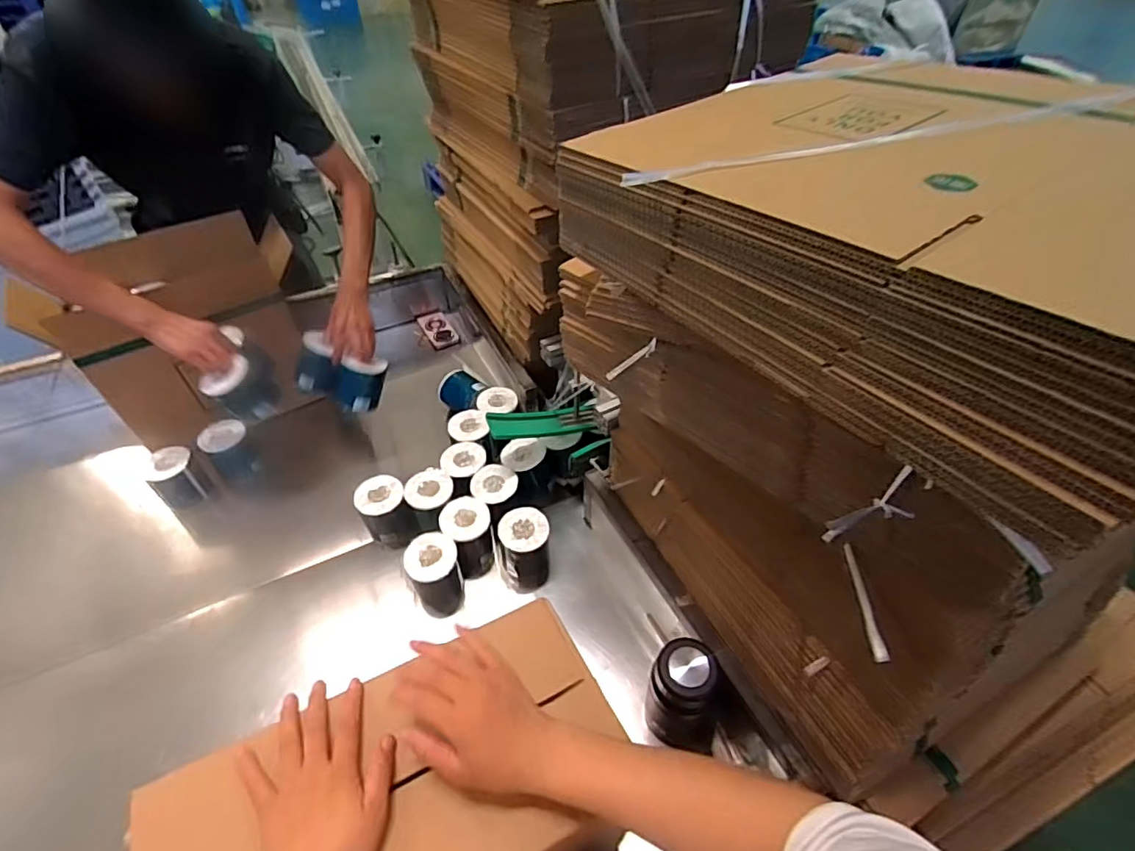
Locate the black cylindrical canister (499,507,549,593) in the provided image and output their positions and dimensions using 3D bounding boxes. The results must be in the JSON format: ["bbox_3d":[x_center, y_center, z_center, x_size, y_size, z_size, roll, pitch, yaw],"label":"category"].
[{"bbox_3d":[-0.085,0.247,1.084,0.093,0.174,0.096,1,46,-1],"label":"black cylindrical canister"}]

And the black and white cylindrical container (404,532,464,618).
[{"bbox_3d":[-0.246,0.293,1.047,0.094,0.173,0.100,1,46,-1],"label":"black and white cylindrical container"}]

